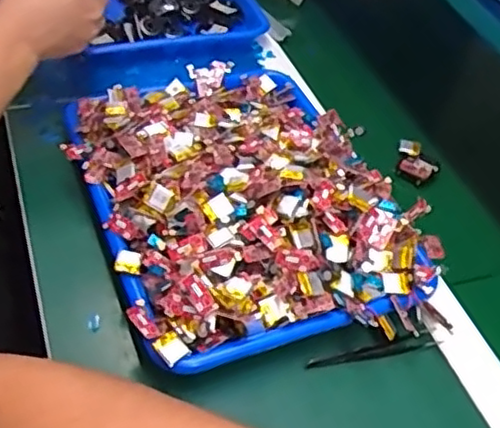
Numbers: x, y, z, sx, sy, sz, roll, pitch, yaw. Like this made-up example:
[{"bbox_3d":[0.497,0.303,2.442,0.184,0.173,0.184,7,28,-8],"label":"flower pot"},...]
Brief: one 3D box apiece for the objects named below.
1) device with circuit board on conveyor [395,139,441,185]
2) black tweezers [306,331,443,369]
[{"bbox_3d":[0.175,-0.057,0.701,0.046,0.020,0.049,30,49,21],"label":"device with circuit board on conveyor"},{"bbox_3d":[0.100,0.108,0.536,0.114,0.018,0.010,-6,46,-14],"label":"black tweezers"}]

